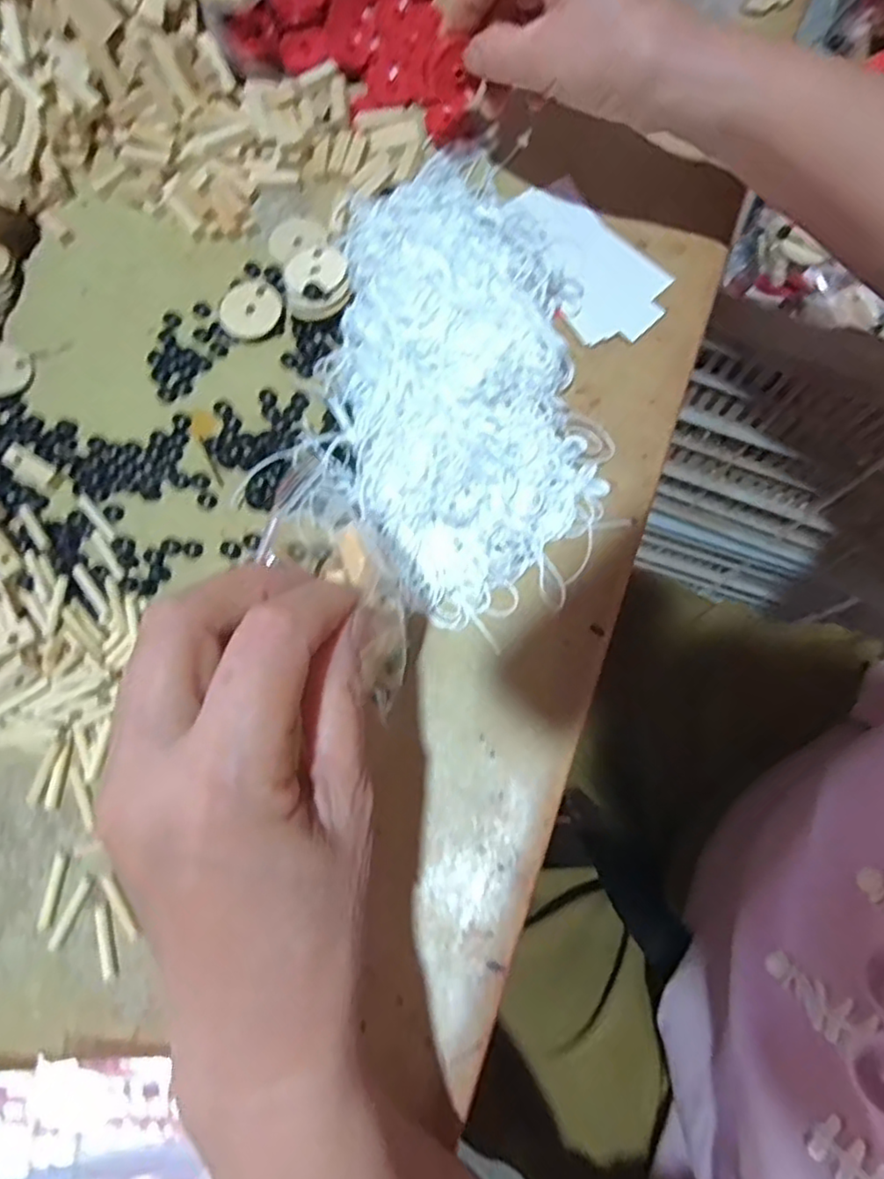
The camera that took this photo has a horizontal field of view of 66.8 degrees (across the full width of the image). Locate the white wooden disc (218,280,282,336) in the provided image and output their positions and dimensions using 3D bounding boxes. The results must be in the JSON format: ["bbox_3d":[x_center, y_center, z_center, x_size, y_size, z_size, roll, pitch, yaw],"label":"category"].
[{"bbox_3d":[-0.107,-0.156,0.375,0.035,0.006,0.032,0,74,0],"label":"white wooden disc"}]

